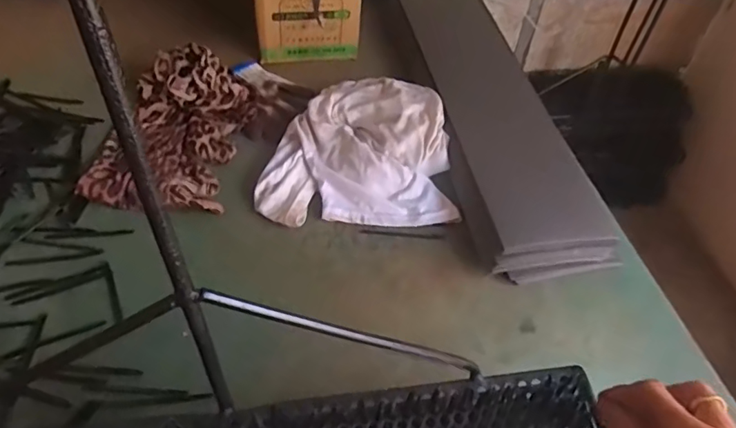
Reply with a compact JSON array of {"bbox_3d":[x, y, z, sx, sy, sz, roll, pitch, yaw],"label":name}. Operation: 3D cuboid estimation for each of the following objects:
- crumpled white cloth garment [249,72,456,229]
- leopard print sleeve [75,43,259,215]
[{"bbox_3d":[-0.020,-0.098,0.731,0.252,0.065,0.259,-1,48,-7],"label":"crumpled white cloth garment"},{"bbox_3d":[-0.257,-0.116,0.702,0.179,0.077,0.238,7,48,0],"label":"leopard print sleeve"}]

